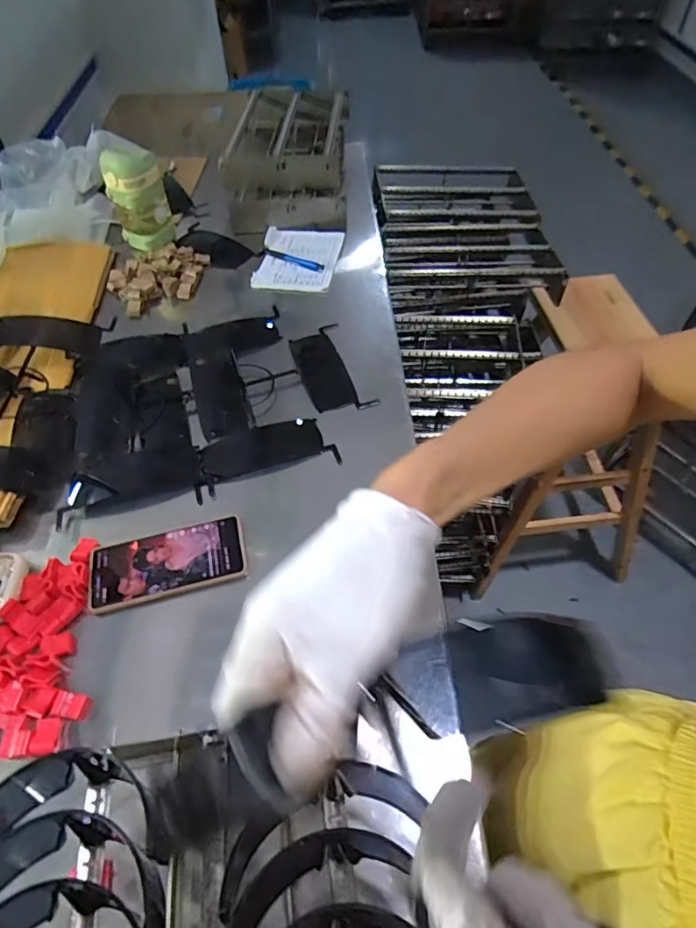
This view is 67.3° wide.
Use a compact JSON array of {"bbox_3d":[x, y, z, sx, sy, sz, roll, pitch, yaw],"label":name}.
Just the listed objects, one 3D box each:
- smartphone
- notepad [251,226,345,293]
[{"bbox_3d":[-0.192,0.105,0.556,0.160,0.010,0.077,-13,54,-6],"label":"smartphone"},{"bbox_3d":[-0.085,-0.360,0.911,0.137,0.017,0.178,6,53,6],"label":"notepad"}]

